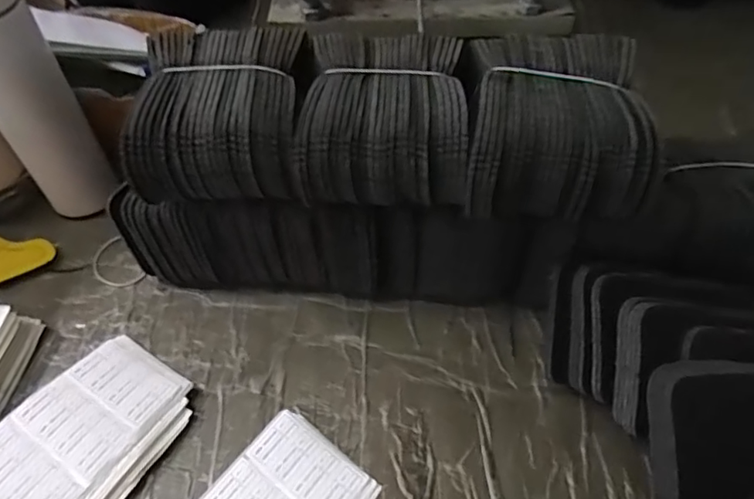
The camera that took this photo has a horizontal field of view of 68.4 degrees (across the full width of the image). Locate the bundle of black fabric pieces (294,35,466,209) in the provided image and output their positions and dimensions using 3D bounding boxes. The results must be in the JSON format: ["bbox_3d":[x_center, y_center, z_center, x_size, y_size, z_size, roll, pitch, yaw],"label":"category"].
[{"bbox_3d":[0.006,-0.098,0.399,0.109,0.054,0.127,4,54,2],"label":"bundle of black fabric pieces"}]

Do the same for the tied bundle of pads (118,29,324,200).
[{"bbox_3d":[-0.106,-0.101,0.402,0.115,0.054,0.123,1,54,1],"label":"tied bundle of pads"}]

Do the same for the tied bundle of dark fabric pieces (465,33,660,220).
[{"bbox_3d":[0.122,-0.085,0.390,0.118,0.061,0.131,5,54,4],"label":"tied bundle of dark fabric pieces"}]

